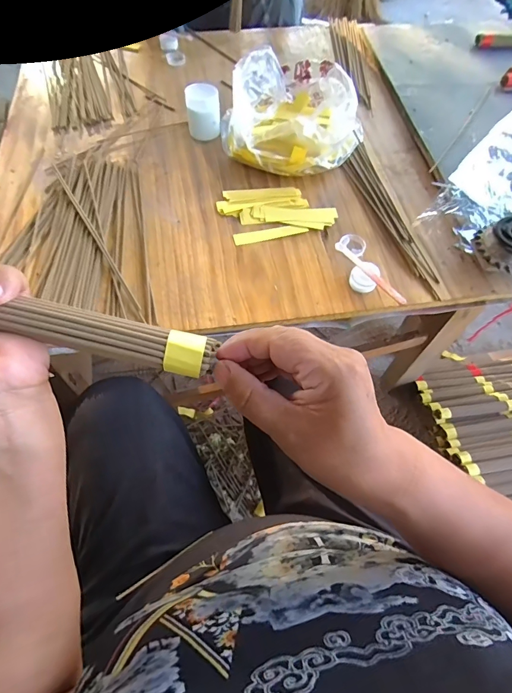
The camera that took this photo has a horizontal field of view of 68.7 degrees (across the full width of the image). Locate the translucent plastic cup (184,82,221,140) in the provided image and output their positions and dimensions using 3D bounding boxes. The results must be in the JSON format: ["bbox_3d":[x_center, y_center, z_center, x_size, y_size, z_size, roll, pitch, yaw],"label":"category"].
[{"bbox_3d":[-0.090,-0.401,0.643,0.056,0.067,0.056,1,62,-1],"label":"translucent plastic cup"}]

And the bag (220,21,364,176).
[{"bbox_3d":[0.057,-0.386,0.628,0.224,0.085,0.223,-19,64,-11],"label":"bag"}]

